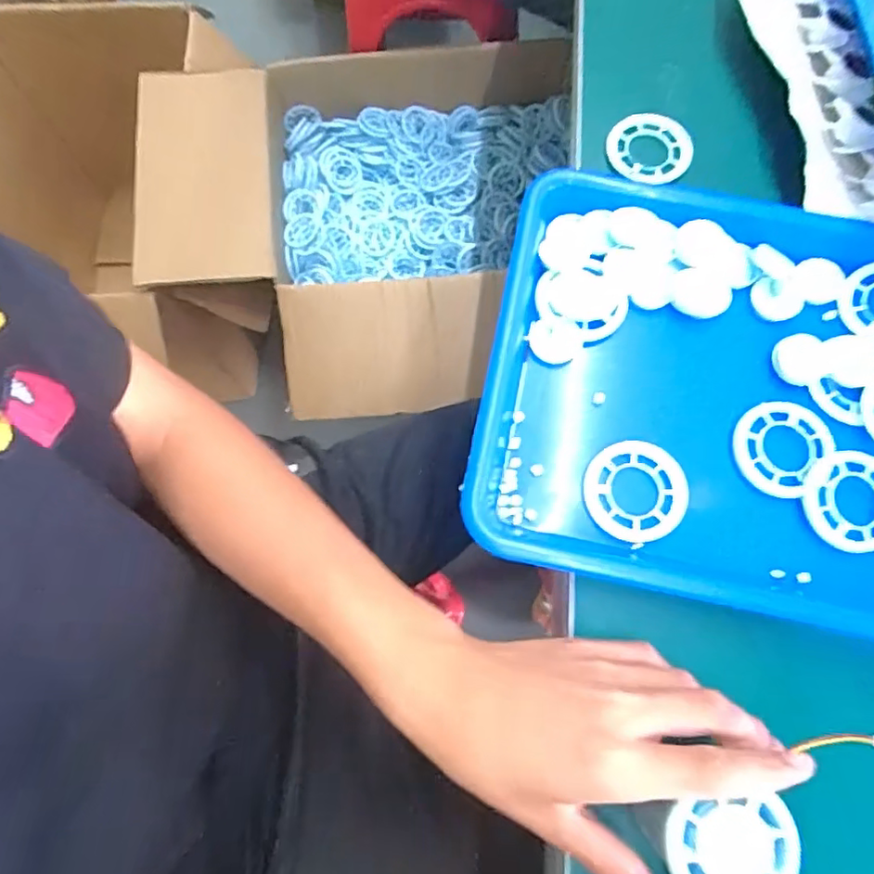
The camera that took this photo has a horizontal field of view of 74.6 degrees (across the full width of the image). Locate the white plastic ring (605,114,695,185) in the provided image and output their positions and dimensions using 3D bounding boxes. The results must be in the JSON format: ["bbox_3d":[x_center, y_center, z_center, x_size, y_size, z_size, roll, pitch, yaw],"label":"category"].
[{"bbox_3d":[0.151,-0.205,0.409,0.059,0.011,0.050,-7,75,-2],"label":"white plastic ring"}]

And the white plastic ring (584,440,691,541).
[{"bbox_3d":[0.118,0.032,0.338,0.060,0.004,0.058,0,75,0],"label":"white plastic ring"}]

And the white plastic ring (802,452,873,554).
[{"bbox_3d":[0.239,0.036,0.332,0.049,0.006,0.057,21,76,6],"label":"white plastic ring"}]

